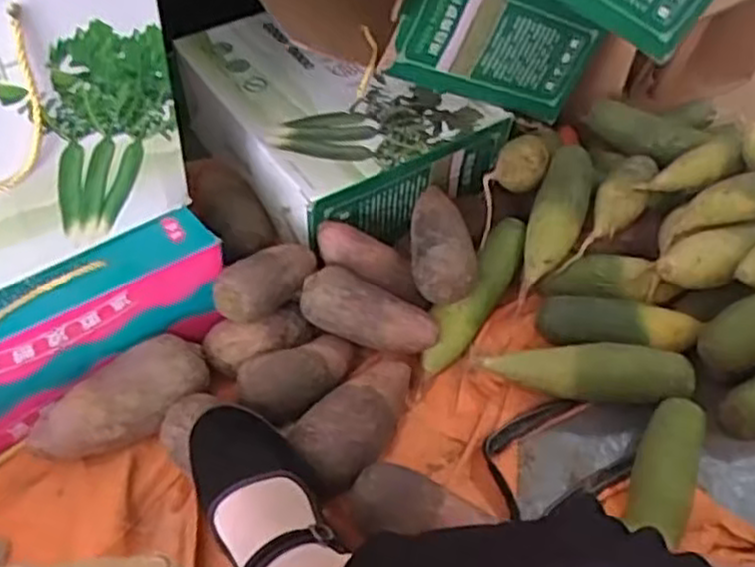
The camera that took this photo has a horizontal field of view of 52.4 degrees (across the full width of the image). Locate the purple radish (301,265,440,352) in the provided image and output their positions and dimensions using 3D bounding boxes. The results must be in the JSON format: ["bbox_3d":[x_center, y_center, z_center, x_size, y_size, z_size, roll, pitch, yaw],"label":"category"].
[{"bbox_3d":[-0.008,0.030,0.775,0.143,0.052,0.056,22,47,-9],"label":"purple radish"}]

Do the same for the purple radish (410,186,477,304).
[{"bbox_3d":[0.066,-0.046,0.820,0.066,0.059,0.159,0,48,-6],"label":"purple radish"}]

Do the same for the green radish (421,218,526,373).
[{"bbox_3d":[0.106,0.011,0.824,0.048,0.042,0.203,27,68,18],"label":"green radish"}]

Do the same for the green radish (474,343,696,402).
[{"bbox_3d":[0.212,0.089,0.780,0.209,0.057,0.056,9,48,3],"label":"green radish"}]

